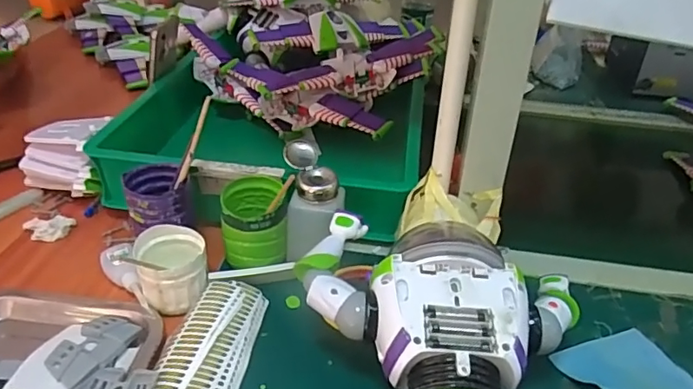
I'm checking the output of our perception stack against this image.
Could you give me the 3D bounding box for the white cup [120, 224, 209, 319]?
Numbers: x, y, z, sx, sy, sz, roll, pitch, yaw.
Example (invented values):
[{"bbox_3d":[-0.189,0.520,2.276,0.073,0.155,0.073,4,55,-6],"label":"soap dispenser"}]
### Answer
[{"bbox_3d":[-0.168,0.071,0.510,0.065,0.061,0.062,2,34,-1],"label":"white cup"}]

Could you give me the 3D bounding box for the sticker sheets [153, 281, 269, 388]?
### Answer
[{"bbox_3d":[-0.113,0.125,0.454,0.065,0.025,0.124,6,33,5],"label":"sticker sheets"}]

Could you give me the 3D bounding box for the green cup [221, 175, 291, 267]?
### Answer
[{"bbox_3d":[-0.093,0.028,0.535,0.062,0.076,0.073,-5,35,-11],"label":"green cup"}]

